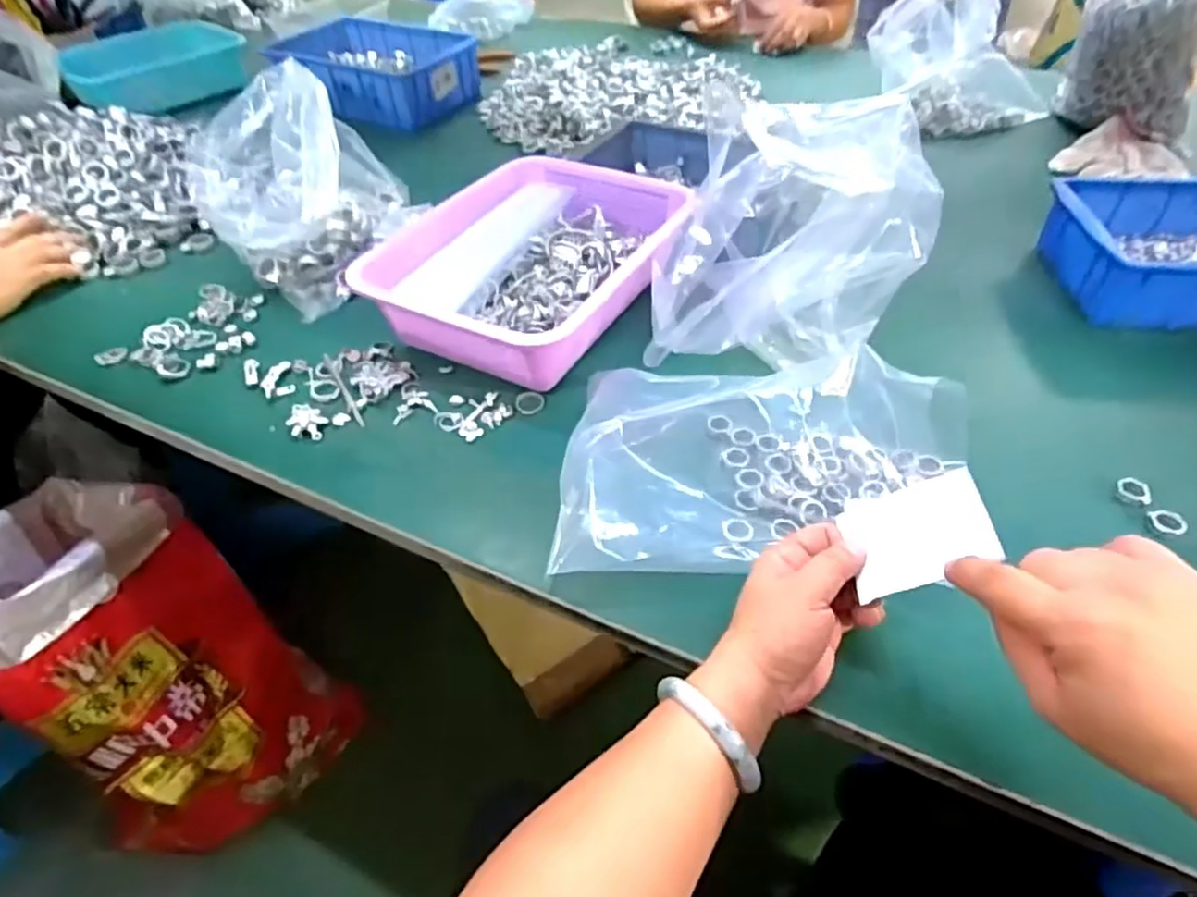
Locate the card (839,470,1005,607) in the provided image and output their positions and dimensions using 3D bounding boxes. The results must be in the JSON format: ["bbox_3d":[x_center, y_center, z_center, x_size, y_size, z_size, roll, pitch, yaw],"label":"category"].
[{"bbox_3d":[0.170,0.046,0.361,0.004,0.073,0.053,22,49,-40],"label":"card"}]

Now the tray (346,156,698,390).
[{"bbox_3d":[-0.056,-0.177,0.655,0.232,0.076,0.305,21,50,21],"label":"tray"}]

